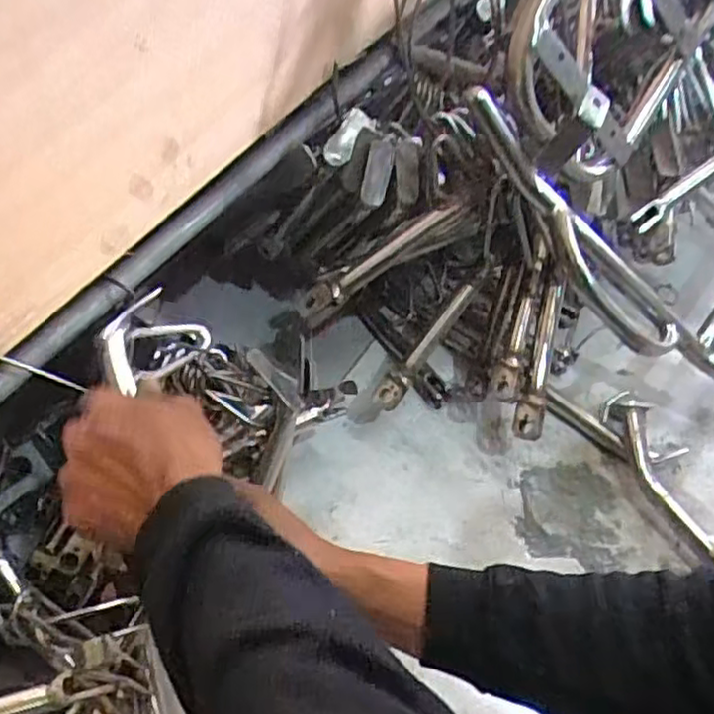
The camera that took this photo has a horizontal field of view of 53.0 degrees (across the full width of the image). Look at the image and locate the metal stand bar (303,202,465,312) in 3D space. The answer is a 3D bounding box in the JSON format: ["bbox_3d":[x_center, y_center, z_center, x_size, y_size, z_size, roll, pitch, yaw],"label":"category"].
[{"bbox_3d":[0.021,-0.095,0.666,0.174,0.025,0.024,-35,59,-5],"label":"metal stand bar"}]

